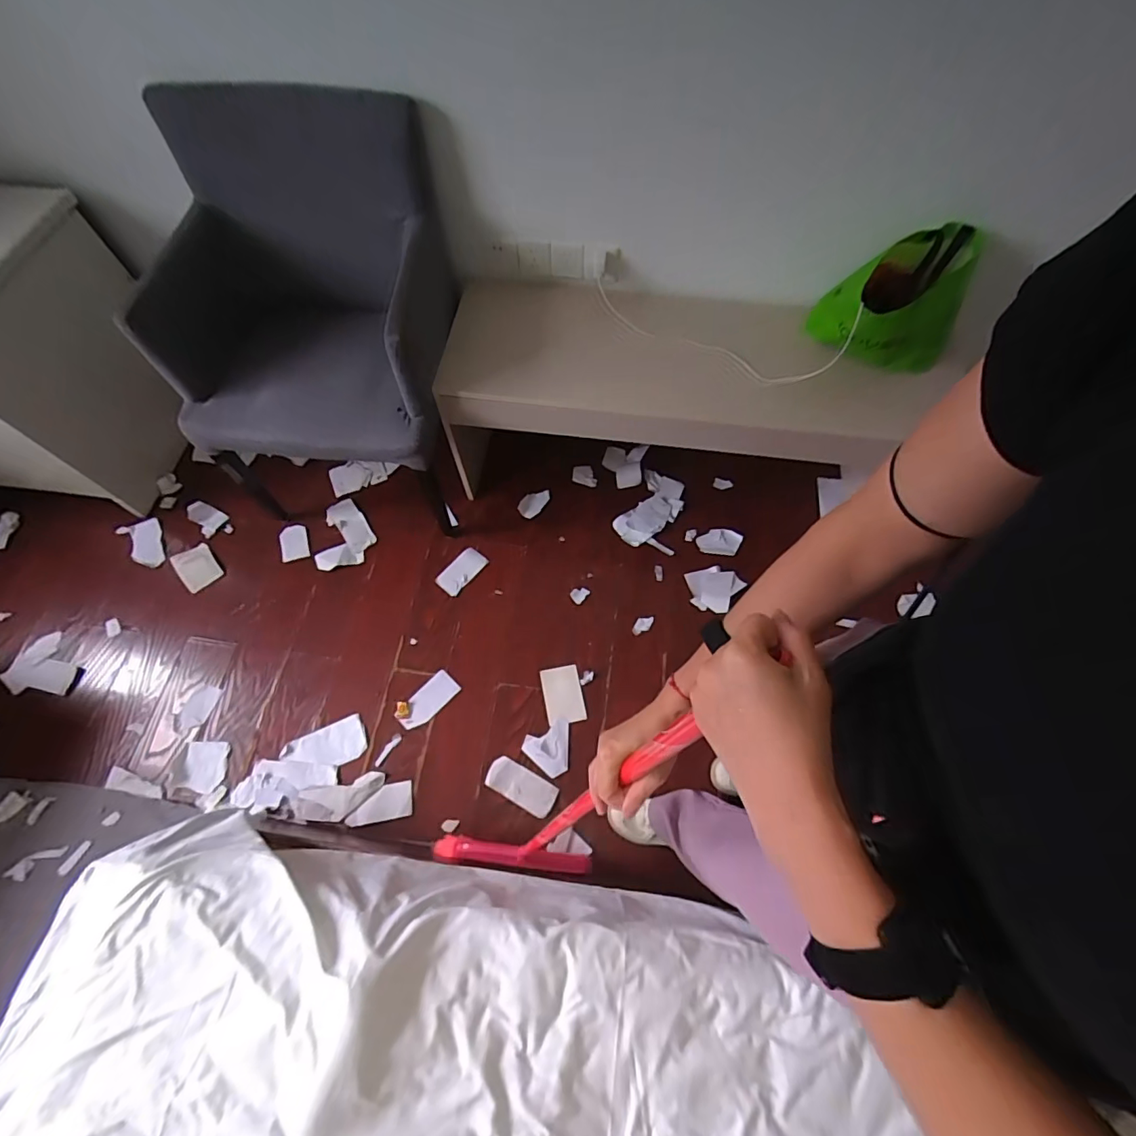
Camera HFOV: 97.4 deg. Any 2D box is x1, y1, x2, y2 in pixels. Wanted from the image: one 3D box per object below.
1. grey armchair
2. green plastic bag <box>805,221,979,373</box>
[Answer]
[{"bbox_3d":[-0.628,-0.573,1.306,0.622,0.896,0.621,2,64,0],"label":"grey armchair"},{"bbox_3d":[0.714,-0.580,1.098,0.300,0.200,0.181,-8,64,-4],"label":"green plastic bag"}]

